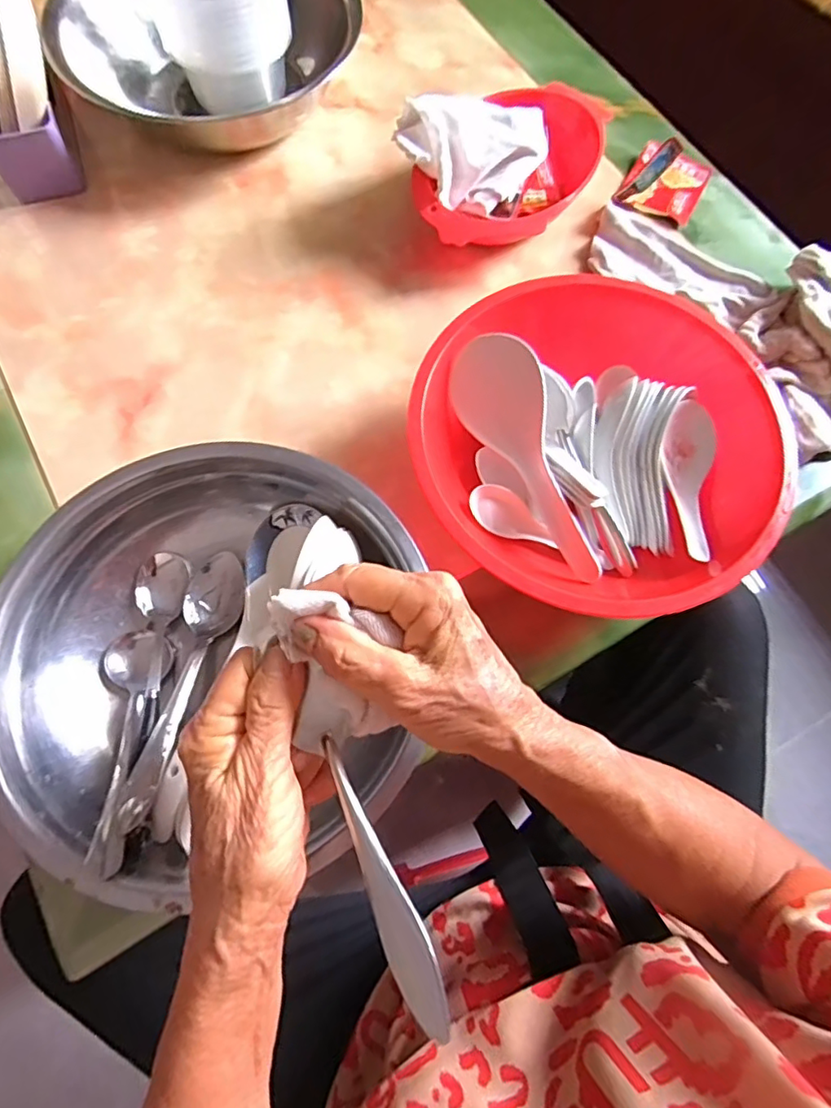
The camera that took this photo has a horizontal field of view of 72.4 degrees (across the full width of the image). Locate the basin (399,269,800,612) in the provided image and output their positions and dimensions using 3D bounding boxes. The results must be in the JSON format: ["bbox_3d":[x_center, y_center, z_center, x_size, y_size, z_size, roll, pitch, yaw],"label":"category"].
[{"bbox_3d":[0.123,-0.071,0.407,0.242,0.090,0.231,1,71,-2],"label":"basin"}]

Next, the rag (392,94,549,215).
[{"bbox_3d":[0.050,-0.355,0.491,0.130,0.055,0.106,8,71,1],"label":"rag"}]

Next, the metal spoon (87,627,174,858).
[{"bbox_3d":[-0.176,0.109,0.346,0.038,0.027,0.134,-9,53,-5],"label":"metal spoon"}]

